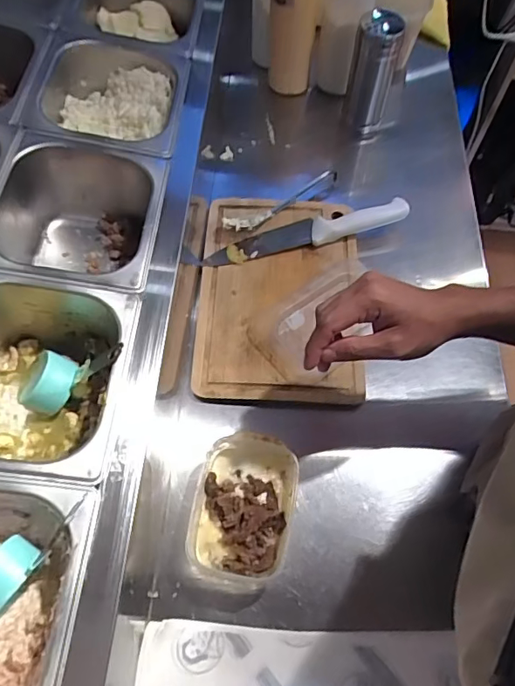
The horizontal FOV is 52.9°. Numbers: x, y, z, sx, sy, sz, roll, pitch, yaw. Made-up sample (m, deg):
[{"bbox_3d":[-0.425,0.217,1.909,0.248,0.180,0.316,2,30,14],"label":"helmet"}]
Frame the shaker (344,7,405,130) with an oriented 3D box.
[{"bbox_3d":[0.163,-0.386,0.743,0.063,0.145,0.059,10,61,3],"label":"shaker"}]

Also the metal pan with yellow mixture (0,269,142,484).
[{"bbox_3d":[-0.195,0.036,0.454,0.160,0.096,0.172,4,61,0],"label":"metal pan with yellow mixture"}]

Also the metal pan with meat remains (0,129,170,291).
[{"bbox_3d":[-0.190,-0.115,0.541,0.181,0.111,0.172,4,61,0],"label":"metal pan with meat remains"}]

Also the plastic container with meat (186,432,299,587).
[{"bbox_3d":[-0.015,0.165,0.512,0.096,0.044,0.137,11,61,4],"label":"plastic container with meat"}]

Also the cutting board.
[{"bbox_3d":[0.027,-0.067,0.644,0.194,0.026,0.291,3,61,0],"label":"cutting board"}]

